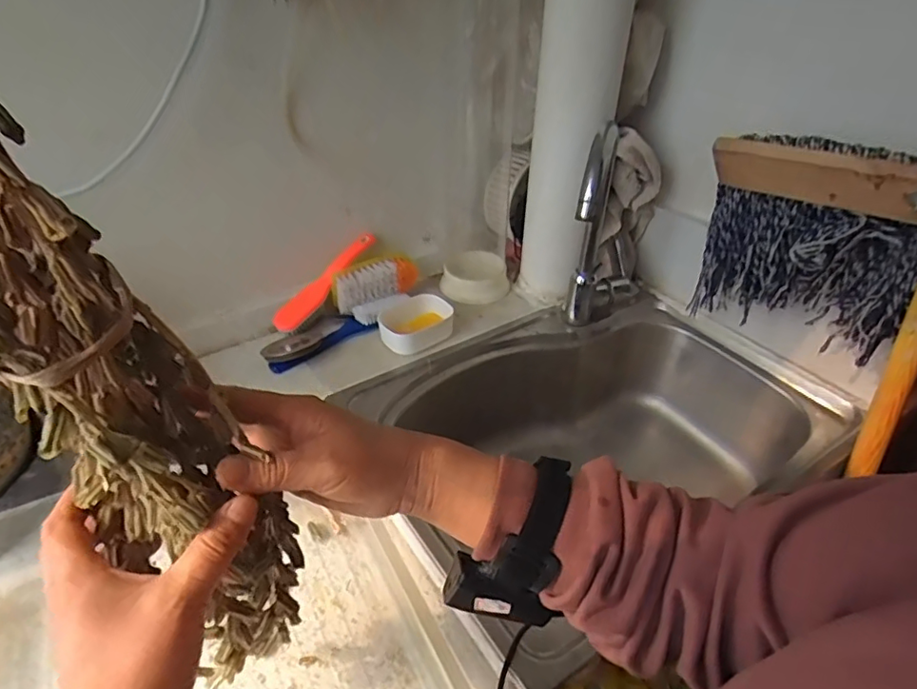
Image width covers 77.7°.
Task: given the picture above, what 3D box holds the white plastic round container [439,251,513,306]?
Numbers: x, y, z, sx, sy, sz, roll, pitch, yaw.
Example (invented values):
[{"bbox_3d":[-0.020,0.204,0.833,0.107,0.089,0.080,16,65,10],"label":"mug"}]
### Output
[{"bbox_3d":[0.029,-0.115,0.944,0.113,0.051,0.098,2,38,2],"label":"white plastic round container"}]

